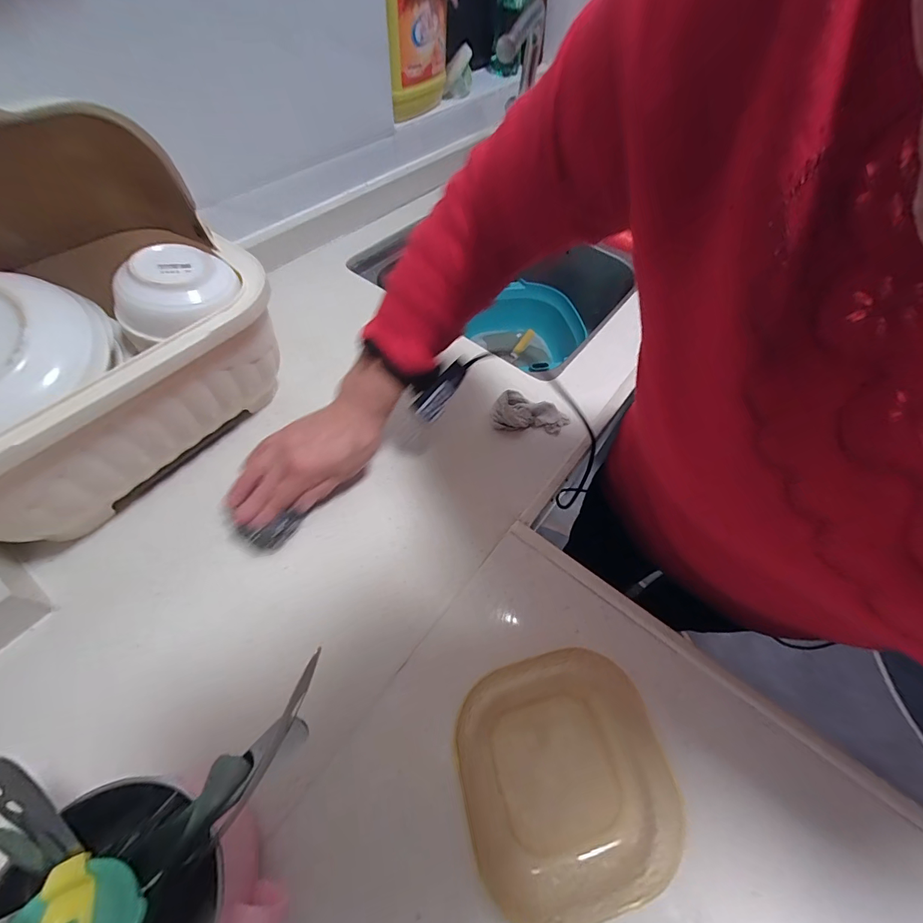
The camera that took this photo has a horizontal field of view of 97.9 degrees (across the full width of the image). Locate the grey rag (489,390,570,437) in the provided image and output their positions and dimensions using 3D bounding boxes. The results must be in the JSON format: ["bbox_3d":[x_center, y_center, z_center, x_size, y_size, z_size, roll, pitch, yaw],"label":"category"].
[{"bbox_3d":[0.083,-0.058,0.483,0.090,0.026,0.042,4,58,-2],"label":"grey rag"}]

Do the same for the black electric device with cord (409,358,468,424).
[{"bbox_3d":[-0.020,-0.072,0.397,0.022,0.020,0.070,37,83,17],"label":"black electric device with cord"}]

